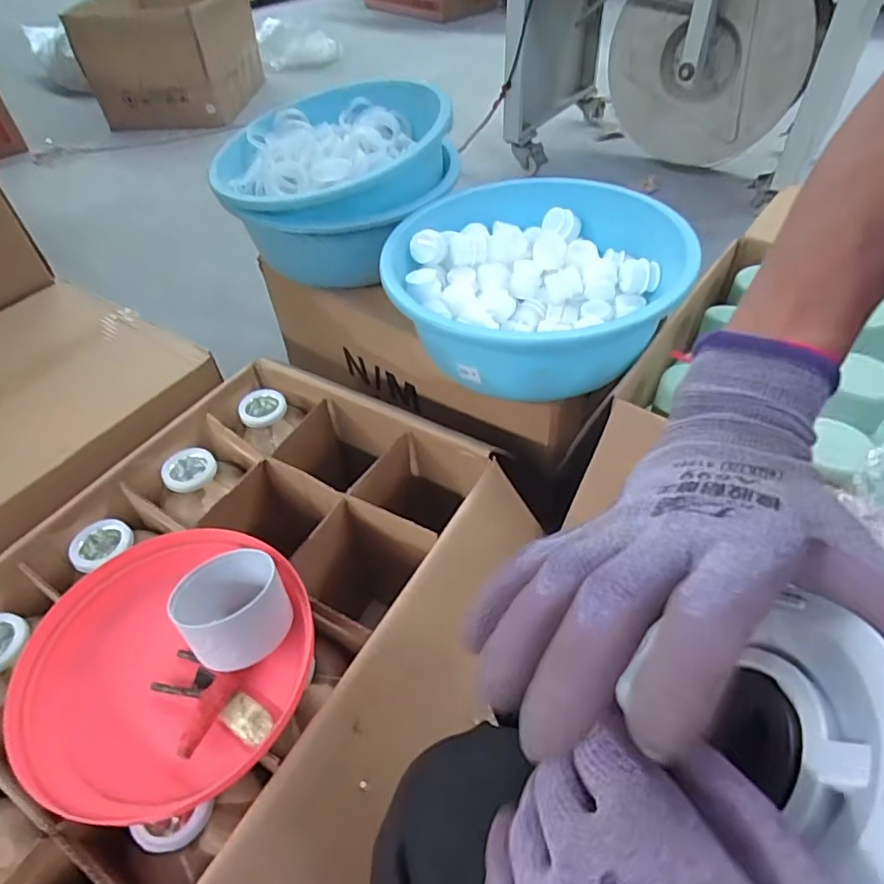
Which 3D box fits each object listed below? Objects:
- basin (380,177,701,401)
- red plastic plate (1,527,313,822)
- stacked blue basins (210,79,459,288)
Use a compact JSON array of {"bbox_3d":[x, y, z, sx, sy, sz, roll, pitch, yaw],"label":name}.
[{"bbox_3d":[0.112,-0.192,0.716,0.341,0.121,0.335,-1,47,1],"label":"basin"},{"bbox_3d":[-0.225,0.183,0.480,0.205,0.056,0.221,-1,47,1],"label":"red plastic plate"},{"bbox_3d":[-0.156,-0.387,0.883,0.352,0.181,0.296,-3,47,-1],"label":"stacked blue basins"}]

